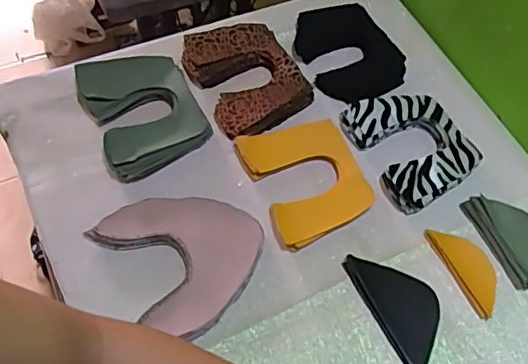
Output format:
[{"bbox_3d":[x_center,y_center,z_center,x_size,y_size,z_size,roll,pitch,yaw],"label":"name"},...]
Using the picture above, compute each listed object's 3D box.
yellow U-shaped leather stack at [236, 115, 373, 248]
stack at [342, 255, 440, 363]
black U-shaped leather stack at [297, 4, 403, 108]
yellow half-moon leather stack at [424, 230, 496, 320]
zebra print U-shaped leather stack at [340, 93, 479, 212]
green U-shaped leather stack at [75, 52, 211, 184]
[{"bbox_3d":[0.049,-0.006,0.690,0.121,0.031,0.152,-20,63,-16],"label":"yellow U-shaped leather stack"},{"bbox_3d":[0.150,0.134,0.622,0.071,0.009,0.139,-24,64,-17],"label":"stack"},{"bbox_3d":[0.120,-0.179,0.803,0.118,0.031,0.175,-23,63,-17],"label":"black U-shaped leather stack"},{"bbox_3d":[0.232,0.096,0.649,0.047,0.014,0.113,-18,62,-15],"label":"yellow half-moon leather stack"},{"bbox_3d":[0.187,-0.048,0.722,0.129,0.032,0.152,-22,63,-17],"label":"zebra print U-shaped leather stack"},{"bbox_3d":[-0.150,-0.091,0.715,0.131,0.038,0.158,-23,63,-17],"label":"green U-shaped leather stack"}]

